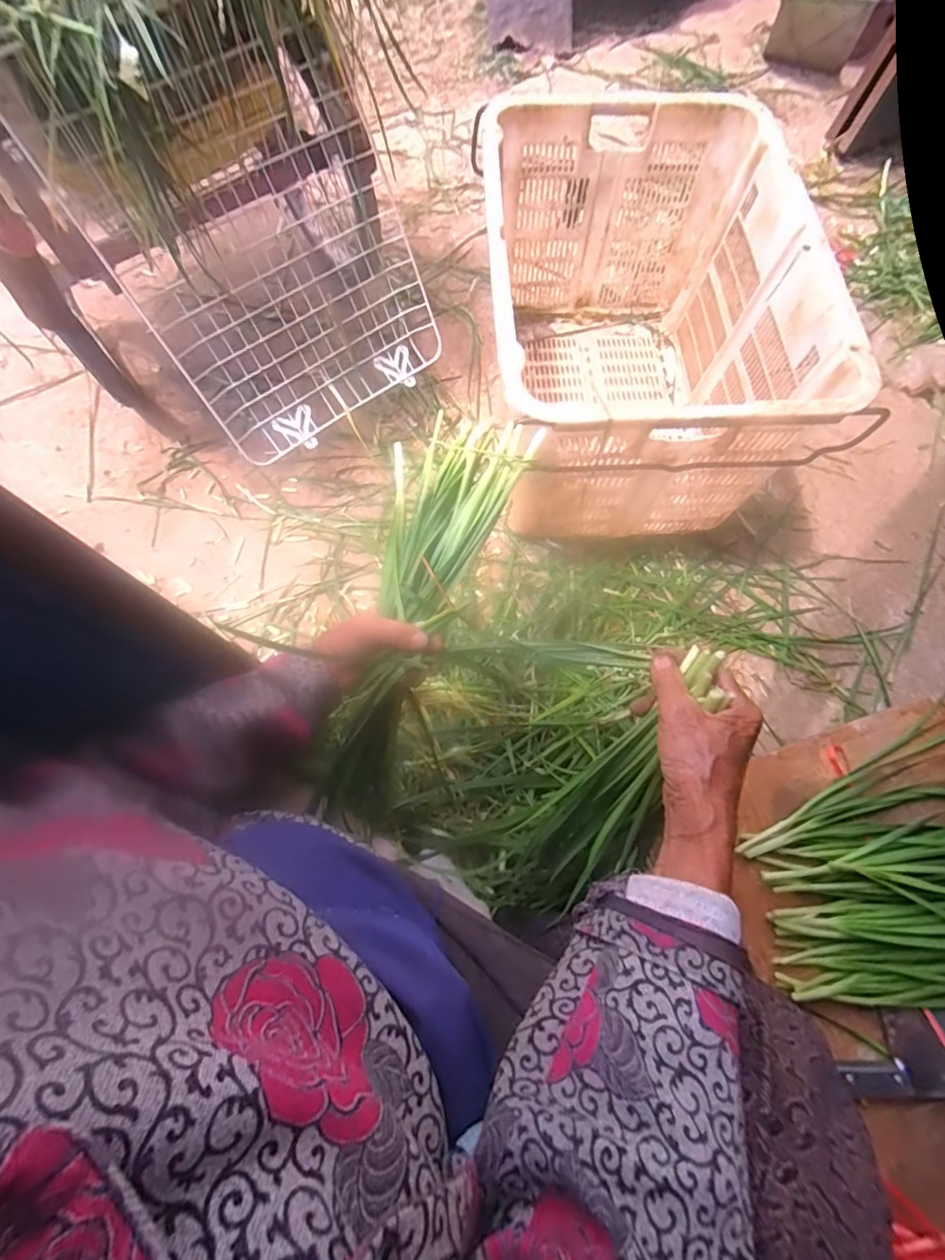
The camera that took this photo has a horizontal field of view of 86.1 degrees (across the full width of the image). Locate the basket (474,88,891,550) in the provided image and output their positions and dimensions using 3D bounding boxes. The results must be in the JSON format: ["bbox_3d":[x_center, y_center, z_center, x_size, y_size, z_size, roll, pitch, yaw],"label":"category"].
[{"bbox_3d":[0.264,-0.539,0.920,0.490,0.385,0.738,-3,71,-2],"label":"basket"}]

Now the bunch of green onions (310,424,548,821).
[{"bbox_3d":[-0.065,-0.008,0.492,0.111,0.064,0.422,20,94,6],"label":"bunch of green onions"}]

